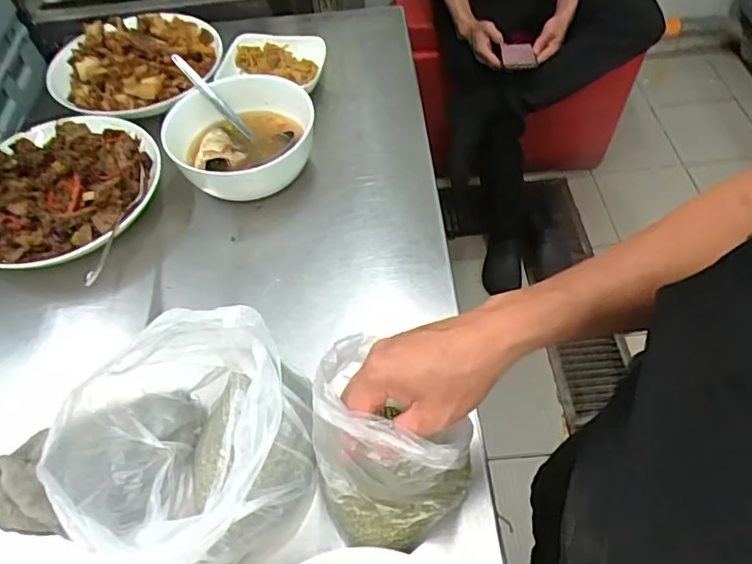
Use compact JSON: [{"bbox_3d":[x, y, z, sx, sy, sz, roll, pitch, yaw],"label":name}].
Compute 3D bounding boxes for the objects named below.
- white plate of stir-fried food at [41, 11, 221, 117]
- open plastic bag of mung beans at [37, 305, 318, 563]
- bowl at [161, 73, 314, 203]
[{"bbox_3d":[-0.354,-0.326,0.830,0.242,0.052,0.235,-2,53,3],"label":"white plate of stir-fried food"},{"bbox_3d":[-0.156,0.137,0.478,0.194,0.108,0.192,-4,53,2],"label":"open plastic bag of mung beans"},{"bbox_3d":[-0.170,-0.176,0.733,0.179,0.086,0.177,-2,53,3],"label":"bowl"}]

